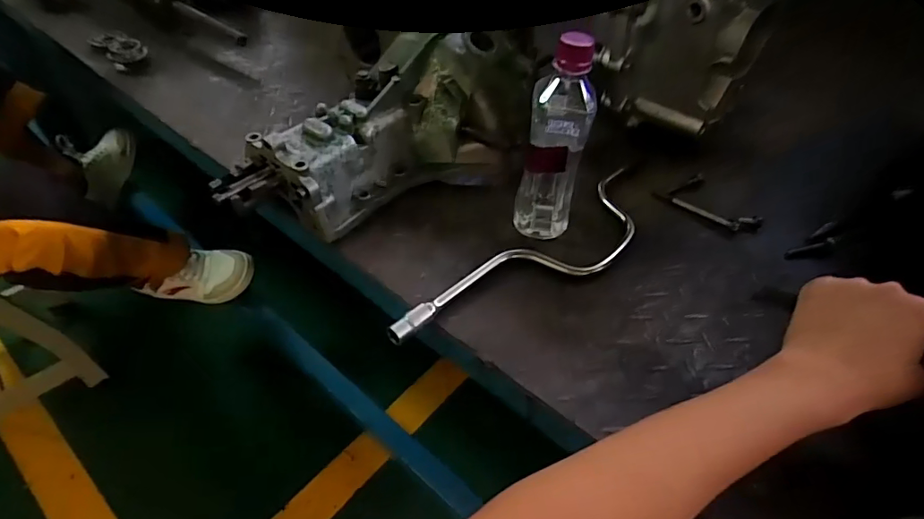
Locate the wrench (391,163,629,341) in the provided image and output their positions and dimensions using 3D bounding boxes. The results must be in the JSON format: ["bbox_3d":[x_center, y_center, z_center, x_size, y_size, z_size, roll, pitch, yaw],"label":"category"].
[{"bbox_3d":[0.086,-0.001,0.519,0.353,0.023,0.082,-33,55,-29],"label":"wrench"}]

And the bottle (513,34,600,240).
[{"bbox_3d":[0.091,-0.113,0.499,0.060,0.201,0.060,13,47,10],"label":"bottle"}]

